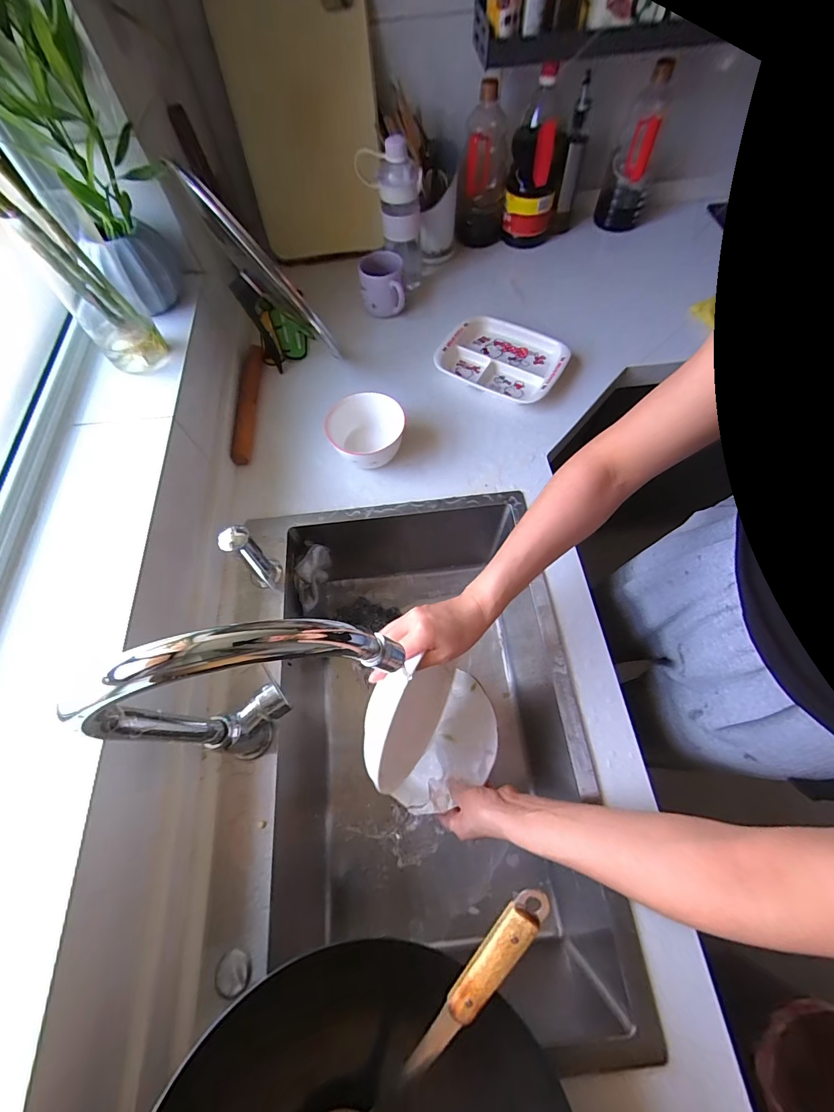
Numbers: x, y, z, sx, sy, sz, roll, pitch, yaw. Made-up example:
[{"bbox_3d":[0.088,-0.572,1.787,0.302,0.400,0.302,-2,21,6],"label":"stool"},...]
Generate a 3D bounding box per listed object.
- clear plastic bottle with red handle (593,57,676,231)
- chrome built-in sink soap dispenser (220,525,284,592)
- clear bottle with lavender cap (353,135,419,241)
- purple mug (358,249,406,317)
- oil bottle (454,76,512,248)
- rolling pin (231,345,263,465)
[{"bbox_3d":[0.450,-0.820,0.844,0.098,0.262,0.083,19,66,11],"label":"clear plastic bottle with red handle"},{"bbox_3d":[-0.209,0.020,0.561,0.042,0.107,0.099,-41,69,-16],"label":"chrome built-in sink soap dispenser"},{"bbox_3d":[-0.048,-0.662,0.750,0.110,0.133,0.067,-9,64,-2],"label":"clear bottle with lavender cap"},{"bbox_3d":[-0.070,-0.552,0.831,0.084,0.072,0.112,-5,64,0],"label":"purple mug"},{"bbox_3d":[0.132,-0.760,0.832,0.094,0.226,0.092,14,66,9],"label":"oil bottle"},{"bbox_3d":[-0.309,-0.282,0.756,0.030,0.037,0.272,-4,64,1],"label":"rolling pin"}]

